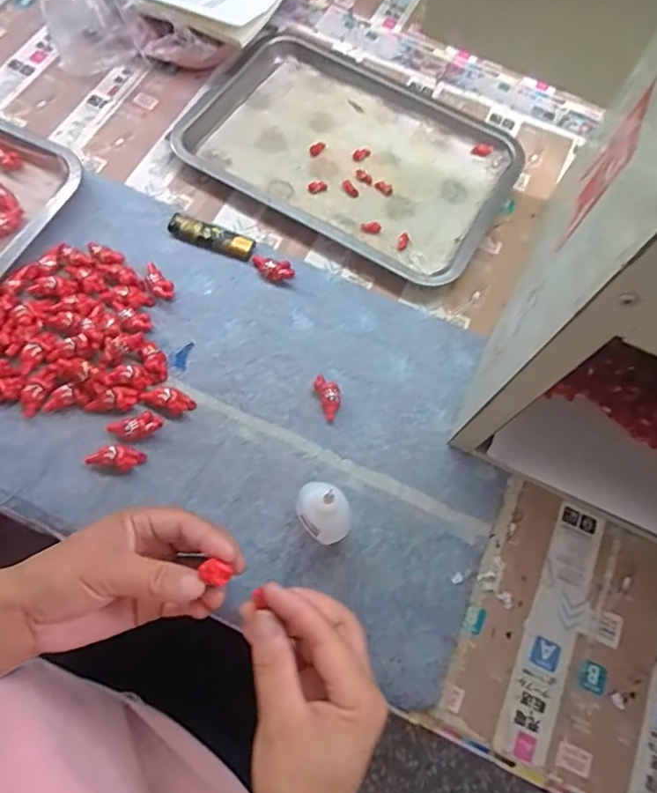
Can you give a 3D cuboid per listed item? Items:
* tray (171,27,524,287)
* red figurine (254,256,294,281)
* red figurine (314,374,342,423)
[{"bbox_3d":[0.028,-0.256,0.538,0.315,0.027,0.225,29,74,7],"label":"tray"},{"bbox_3d":[-0.051,-0.116,0.480,0.039,0.014,0.017,21,73,5],"label":"red figurine"},{"bbox_3d":[0.001,0.000,0.442,0.018,0.014,0.038,-19,74,-8],"label":"red figurine"}]

